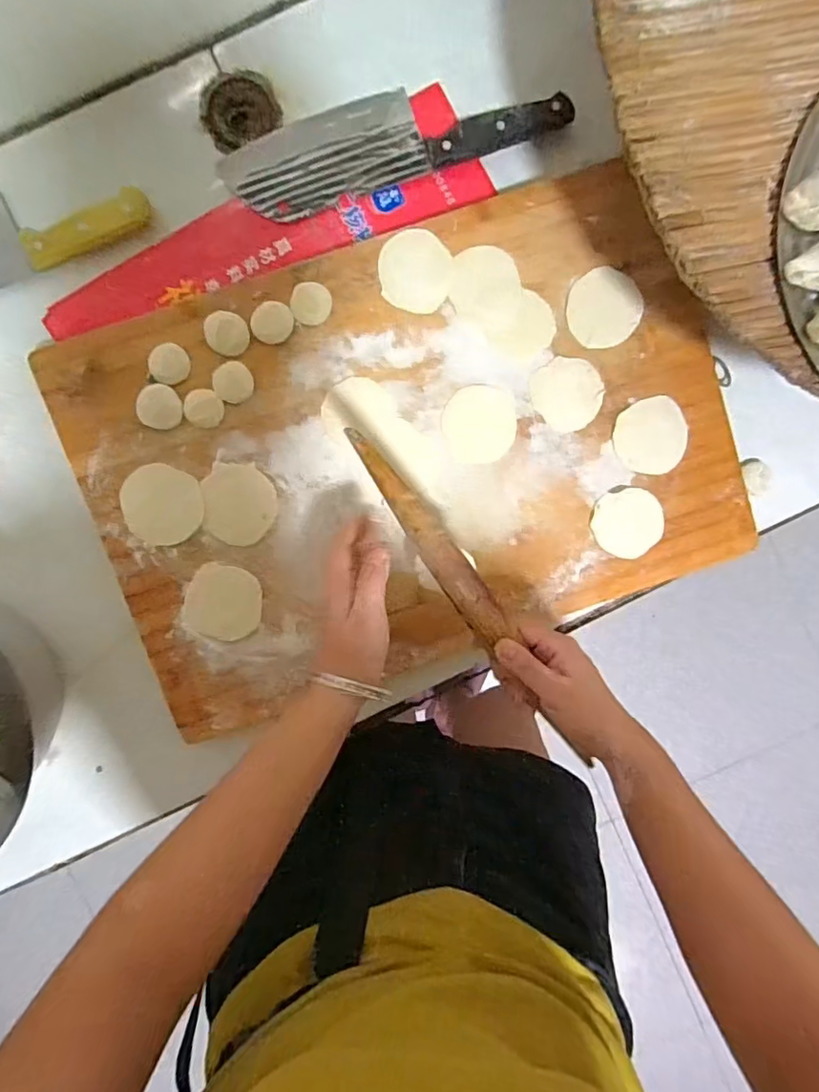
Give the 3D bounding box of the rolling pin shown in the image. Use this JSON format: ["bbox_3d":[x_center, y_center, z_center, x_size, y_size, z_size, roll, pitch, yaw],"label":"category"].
[{"bbox_3d":[0.050,0.043,0.417,0.026,0.020,0.306,-35,101,1],"label":"rolling pin"}]

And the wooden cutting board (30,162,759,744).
[{"bbox_3d":[0.003,-0.076,0.485,0.547,0.021,0.359,-19,94,0],"label":"wooden cutting board"}]

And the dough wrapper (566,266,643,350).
[{"bbox_3d":[0.171,-0.210,0.484,0.065,0.005,0.064,0,93,-2],"label":"dough wrapper"}]

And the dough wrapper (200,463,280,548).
[{"bbox_3d":[-0.150,-0.037,0.484,0.062,0.004,0.069,0,93,-2],"label":"dough wrapper"}]

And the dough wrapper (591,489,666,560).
[{"bbox_3d":[0.197,-0.022,0.491,0.061,0.004,0.061,0,96,-2],"label":"dough wrapper"}]

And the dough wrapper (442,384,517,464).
[{"bbox_3d":[0.062,-0.107,0.488,0.064,0.004,0.066,4,100,-4],"label":"dough wrapper"}]

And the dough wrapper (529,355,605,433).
[{"bbox_3d":[0.141,-0.136,0.486,0.061,0.004,0.063,0,94,-2],"label":"dough wrapper"}]

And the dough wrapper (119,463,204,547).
[{"bbox_3d":[-0.217,-0.036,0.481,0.069,0.005,0.068,0,93,-2],"label":"dough wrapper"}]

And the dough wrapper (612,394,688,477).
[{"bbox_3d":[0.217,-0.100,0.493,0.062,0.004,0.066,1,93,-2],"label":"dough wrapper"}]

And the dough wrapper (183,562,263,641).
[{"bbox_3d":[-0.165,0.051,0.490,0.065,0.004,0.065,13,93,-2],"label":"dough wrapper"}]

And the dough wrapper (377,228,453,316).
[{"bbox_3d":[0.005,-0.235,0.468,0.061,0.004,0.064,6,98,-2],"label":"dough wrapper"}]

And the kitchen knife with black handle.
[{"bbox_3d":[-0.014,-0.352,0.467,0.289,0.015,0.077,-20,94,0],"label":"kitchen knife with black handle"}]

